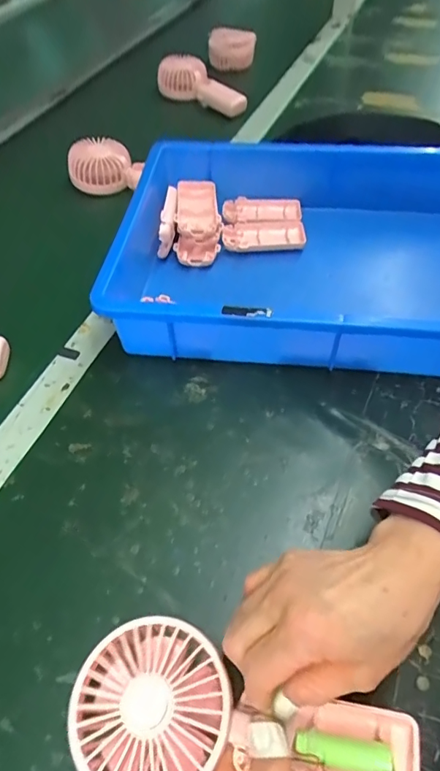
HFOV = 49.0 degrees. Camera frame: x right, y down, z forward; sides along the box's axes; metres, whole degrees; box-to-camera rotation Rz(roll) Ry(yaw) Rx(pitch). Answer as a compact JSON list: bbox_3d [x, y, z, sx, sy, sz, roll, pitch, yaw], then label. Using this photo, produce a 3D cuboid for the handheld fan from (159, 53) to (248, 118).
[{"bbox_3d":[-0.027,-0.525,0.850,0.166,0.065,0.035,28,57,6],"label":"handheld fan"}]

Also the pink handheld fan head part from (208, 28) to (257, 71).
[{"bbox_3d":[0.024,-0.662,0.952,0.090,0.071,0.021,12,47,8],"label":"pink handheld fan head part"}]

